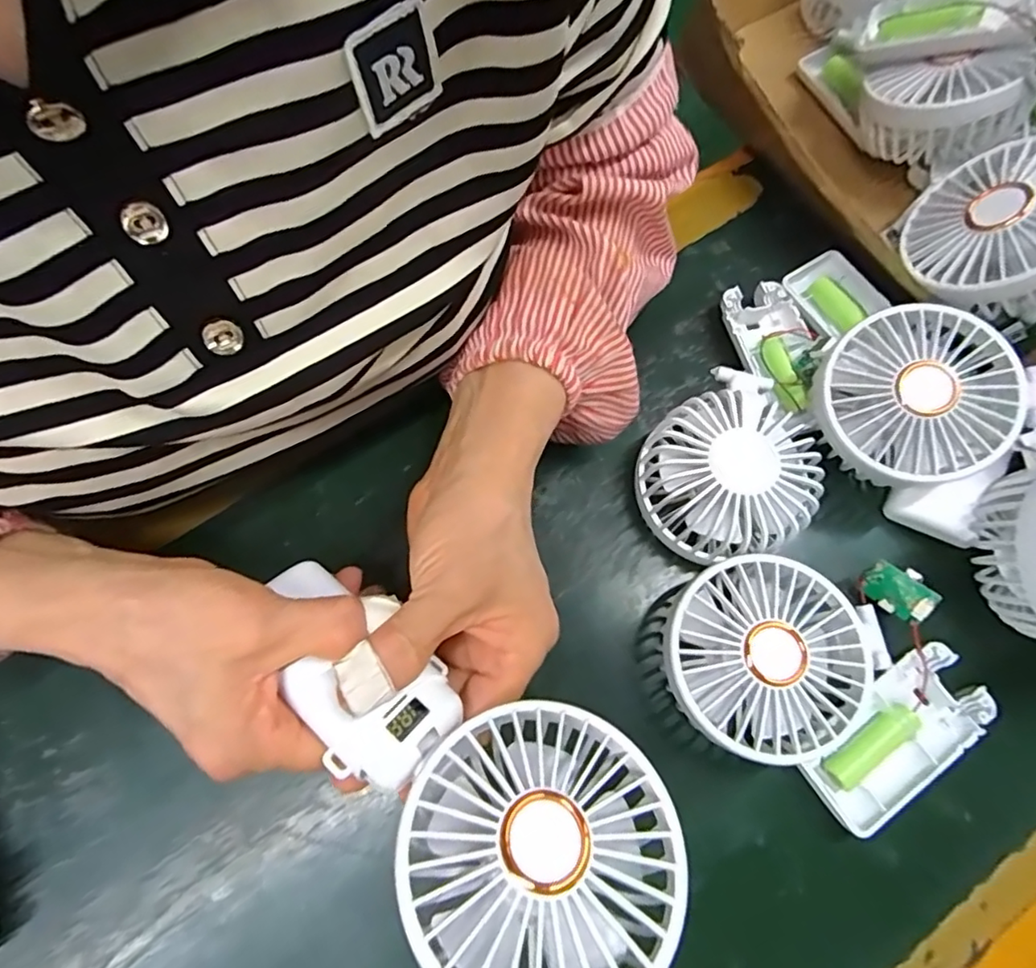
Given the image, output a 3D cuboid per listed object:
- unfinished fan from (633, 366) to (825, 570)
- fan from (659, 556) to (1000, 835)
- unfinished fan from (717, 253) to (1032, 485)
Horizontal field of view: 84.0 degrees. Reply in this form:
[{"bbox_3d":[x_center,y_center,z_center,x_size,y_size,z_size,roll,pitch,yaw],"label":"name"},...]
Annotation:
[{"bbox_3d":[0.109,-0.007,0.296,0.096,0.047,0.083,-39,76,-11],"label":"unfinished fan"},{"bbox_3d":[0.142,0.087,0.266,0.128,0.046,0.127,0,72,0],"label":"fan"},{"bbox_3d":[0.181,-0.067,0.307,0.096,0.062,0.152,-16,72,-5],"label":"unfinished fan"}]

